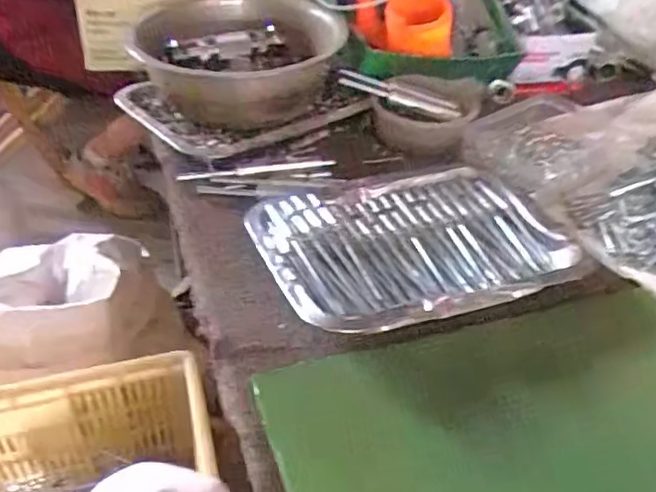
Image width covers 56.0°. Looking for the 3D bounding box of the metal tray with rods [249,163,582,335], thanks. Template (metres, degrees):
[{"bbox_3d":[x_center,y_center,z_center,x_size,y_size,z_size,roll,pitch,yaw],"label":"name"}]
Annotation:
[{"bbox_3d":[0.073,-0.006,0.533,0.262,0.033,0.184,-12,43,-18],"label":"metal tray with rods"}]

